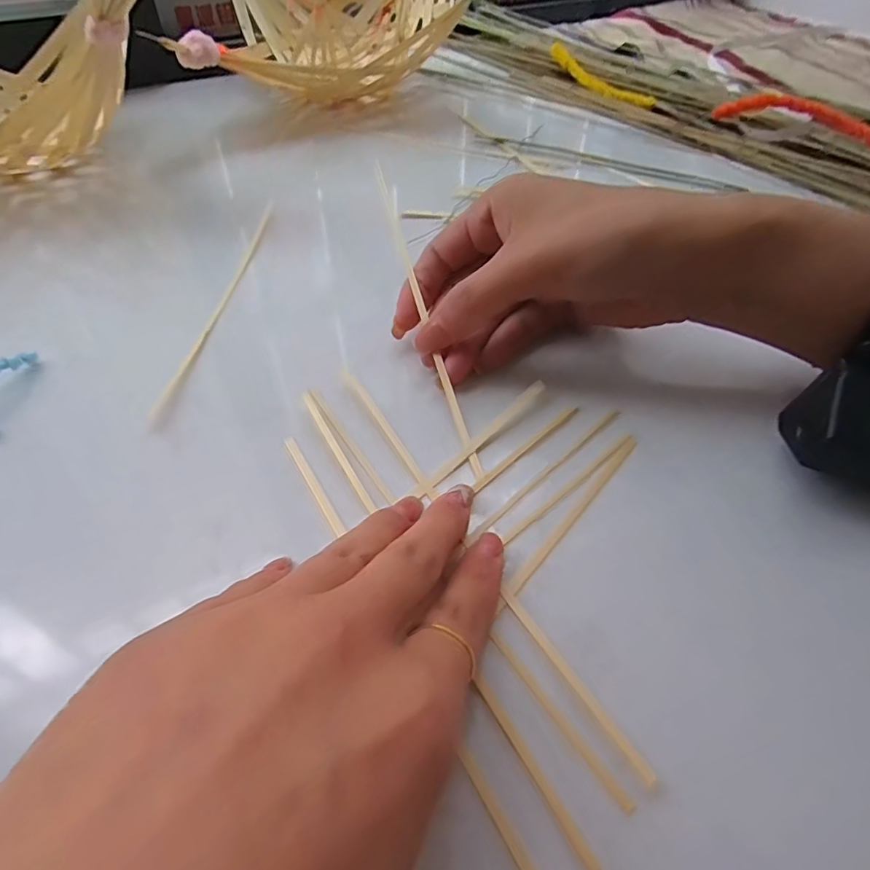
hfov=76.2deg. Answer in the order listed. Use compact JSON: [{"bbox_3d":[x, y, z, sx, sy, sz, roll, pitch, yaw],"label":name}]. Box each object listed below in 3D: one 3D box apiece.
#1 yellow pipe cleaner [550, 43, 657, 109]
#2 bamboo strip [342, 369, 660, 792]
[{"bbox_3d":[0.132,-0.289,0.450,0.016,0.021,0.110,-31,57,-24],"label":"yellow pipe cleaner"},{"bbox_3d":[0.008,0.031,0.183,0.005,0.006,0.169,-25,55,-20],"label":"bamboo strip"}]

